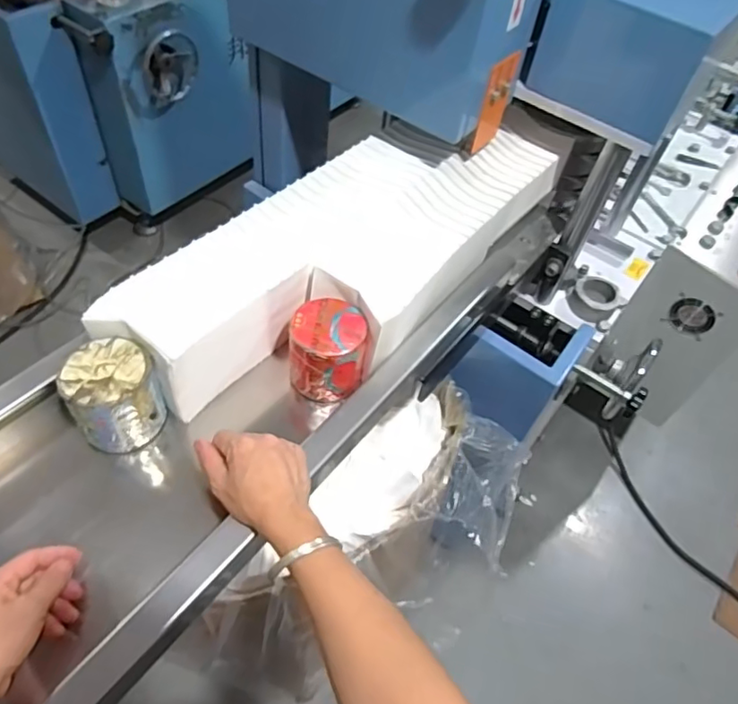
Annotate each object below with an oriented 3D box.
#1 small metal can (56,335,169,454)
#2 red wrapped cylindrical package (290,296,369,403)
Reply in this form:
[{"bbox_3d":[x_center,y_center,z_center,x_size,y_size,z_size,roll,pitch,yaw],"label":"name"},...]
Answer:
[{"bbox_3d":[-0.258,0.045,0.590,0.082,0.092,0.082,3,53,-4],"label":"small metal can"},{"bbox_3d":[-0.043,-0.003,0.656,0.080,0.083,0.083,3,53,-4],"label":"red wrapped cylindrical package"}]

